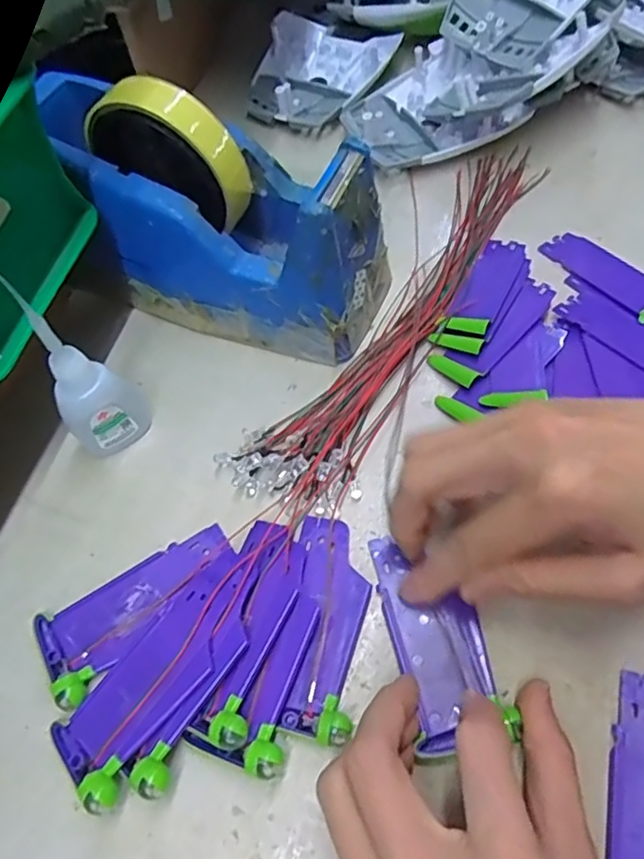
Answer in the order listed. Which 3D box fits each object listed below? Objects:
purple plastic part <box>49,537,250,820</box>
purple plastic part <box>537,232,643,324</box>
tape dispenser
[{"bbox_3d":[-0.063,0.097,0.243,0.037,0.018,0.099,35,68,22],"label":"purple plastic part"},{"bbox_3d":[0.162,-0.089,0.336,0.028,0.004,0.078,-34,60,-9],"label":"purple plastic part"},{"bbox_3d":[-0.058,-0.117,0.308,0.183,0.100,0.083,25,64,18],"label":"tape dispenser"}]

